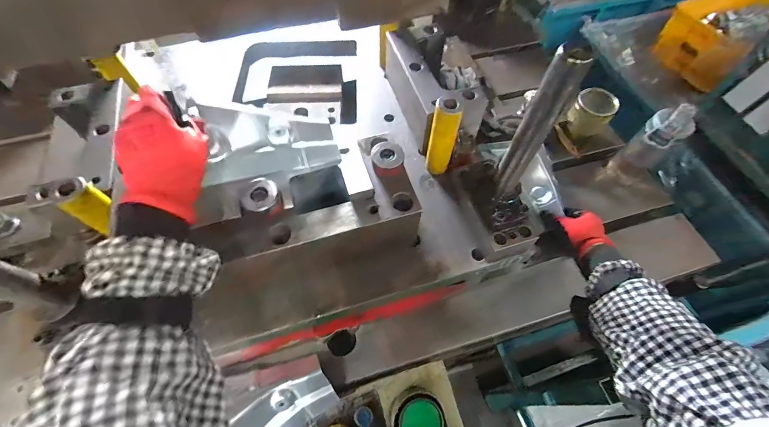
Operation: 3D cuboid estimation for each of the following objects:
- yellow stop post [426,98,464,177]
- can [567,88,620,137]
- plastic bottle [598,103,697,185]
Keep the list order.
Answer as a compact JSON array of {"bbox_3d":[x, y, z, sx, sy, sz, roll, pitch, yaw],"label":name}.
[{"bbox_3d":[0.091,-0.111,0.527,0.040,0.151,0.033,10,62,7],"label":"yellow stop post"},{"bbox_3d":[0.465,-0.226,0.760,0.078,0.084,0.078,0,62,1],"label":"can"},{"bbox_3d":[0.534,-0.125,0.700,0.071,0.207,0.063,39,69,20],"label":"plastic bottle"}]

